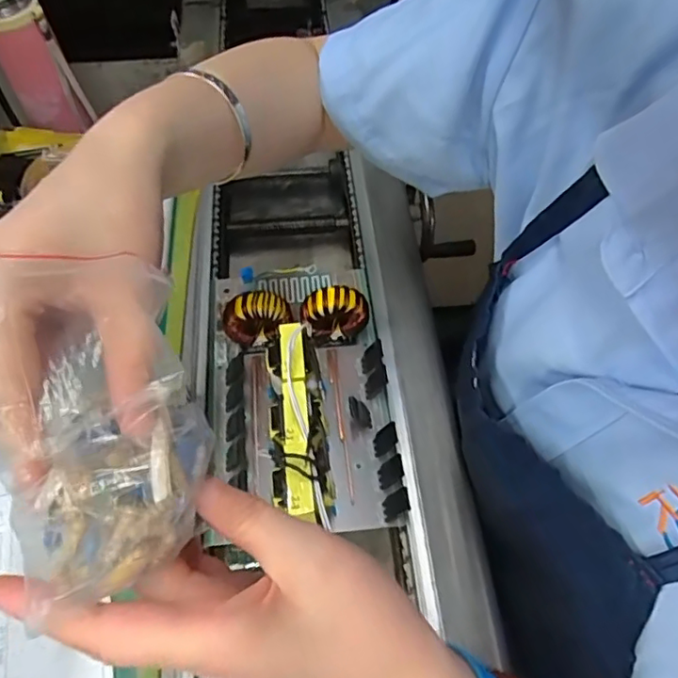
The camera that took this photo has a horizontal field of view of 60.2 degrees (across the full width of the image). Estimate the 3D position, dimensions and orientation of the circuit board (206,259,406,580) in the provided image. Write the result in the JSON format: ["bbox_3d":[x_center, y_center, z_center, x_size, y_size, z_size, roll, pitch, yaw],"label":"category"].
[{"bbox_3d":[-0.032,0.025,0.435,0.133,0.063,0.220,-5,55,-2],"label":"circuit board"}]

